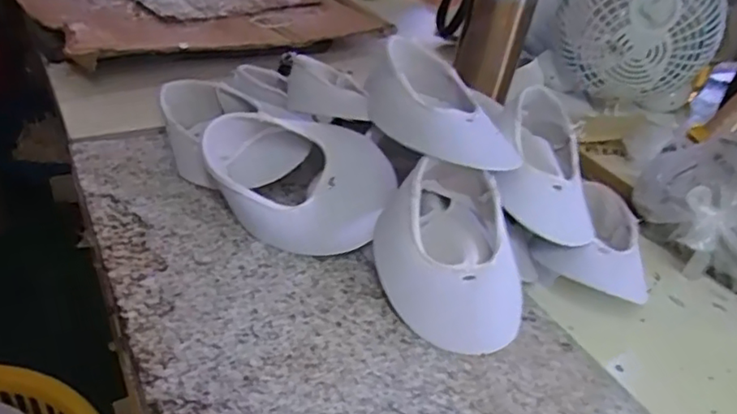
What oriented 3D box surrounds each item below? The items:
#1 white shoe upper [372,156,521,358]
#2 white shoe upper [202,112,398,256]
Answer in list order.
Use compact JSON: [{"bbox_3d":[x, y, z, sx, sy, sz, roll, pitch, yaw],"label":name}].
[{"bbox_3d":[0.064,0.031,0.475,0.112,0.079,0.140,7,33,-5],"label":"white shoe upper"},{"bbox_3d":[-0.059,-0.022,0.518,0.155,0.080,0.094,7,33,-5],"label":"white shoe upper"}]

